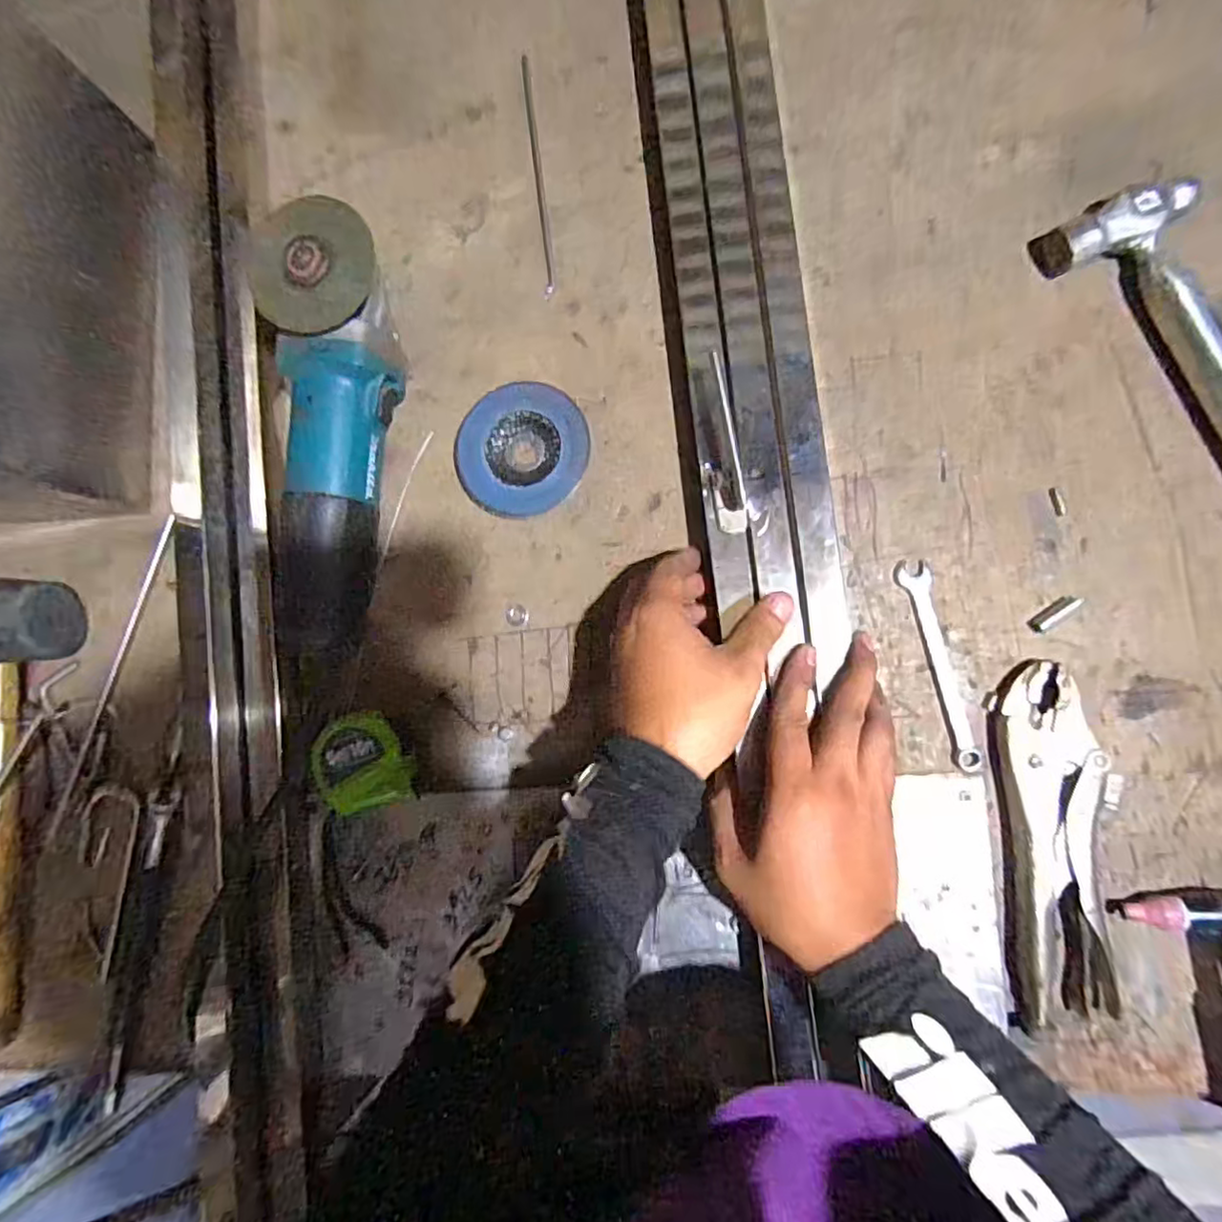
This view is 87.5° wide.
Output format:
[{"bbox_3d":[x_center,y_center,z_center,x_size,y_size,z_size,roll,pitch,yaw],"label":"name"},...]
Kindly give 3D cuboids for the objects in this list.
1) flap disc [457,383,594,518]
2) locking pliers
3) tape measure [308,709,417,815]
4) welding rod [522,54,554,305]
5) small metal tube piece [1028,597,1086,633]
[{"bbox_3d":[-0.065,-0.118,0.467,0.096,0.007,0.095,-1,86,7],"label":"flap disc"},{"bbox_3d":[0.283,0.144,0.401,0.055,0.015,0.214,-2,86,7],"label":"locking pliers"},{"bbox_3d":[-0.172,0.106,0.448,0.062,0.031,0.065,-20,84,6],"label":"tape measure"},{"bbox_3d":[-0.055,-0.329,0.483,0.007,0.004,0.191,-6,85,7],"label":"welding rod"},{"bbox_3d":[0.286,0.002,0.411,0.034,0.005,0.011,-38,82,3],"label":"small metal tube piece"}]

